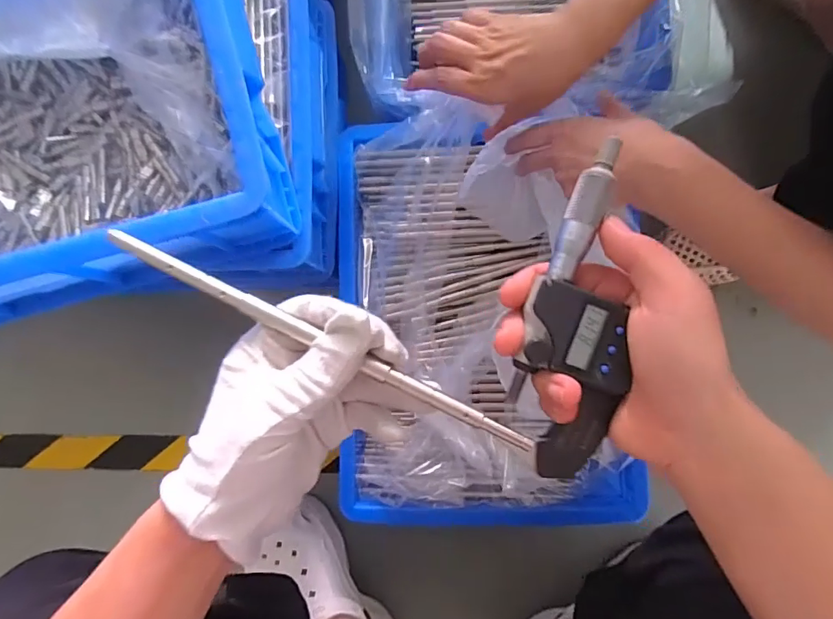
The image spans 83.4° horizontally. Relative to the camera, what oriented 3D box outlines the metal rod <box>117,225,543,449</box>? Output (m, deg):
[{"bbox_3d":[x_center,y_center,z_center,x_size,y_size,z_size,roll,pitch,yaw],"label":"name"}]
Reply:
[{"bbox_3d":[-0.046,0.013,0.212,0.214,0.006,0.008,26,88,5],"label":"metal rod"}]

